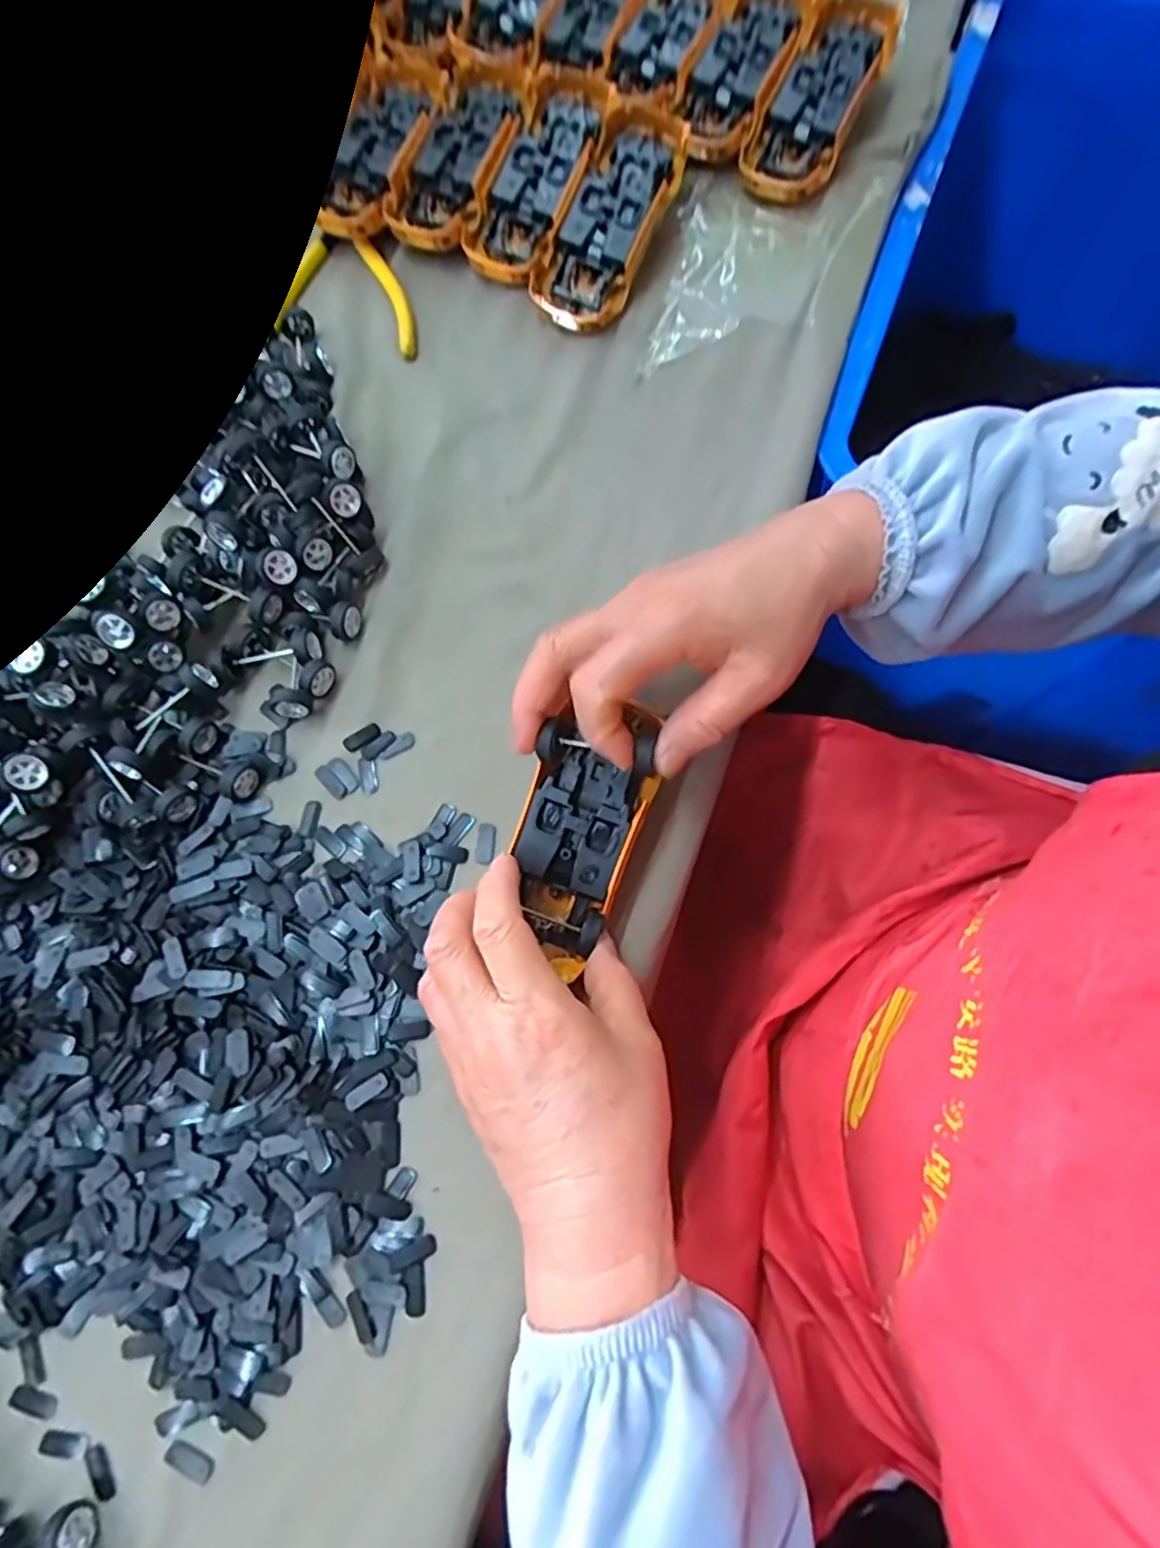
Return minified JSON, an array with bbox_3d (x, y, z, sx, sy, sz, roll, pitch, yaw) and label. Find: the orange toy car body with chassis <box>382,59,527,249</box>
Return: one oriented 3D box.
[{"bbox_3d":[-0.078,-0.393,0.443,0.059,0.030,0.131,23,77,7],"label":"orange toy car body with chassis"}]

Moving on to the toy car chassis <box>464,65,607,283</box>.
[{"bbox_3d":[-0.028,-0.371,0.431,0.057,0.021,0.134,24,90,8],"label":"toy car chassis"}]

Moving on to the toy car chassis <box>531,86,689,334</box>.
[{"bbox_3d":[0.017,-0.335,0.417,0.057,0.018,0.132,25,94,8],"label":"toy car chassis"}]

